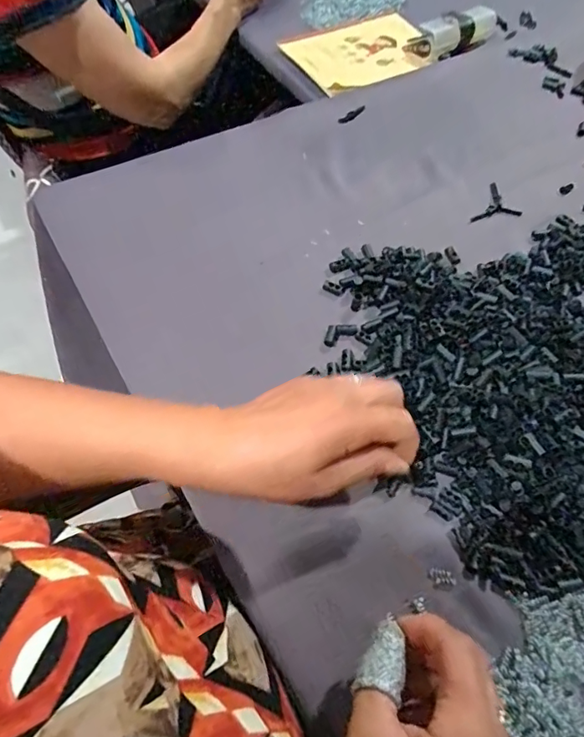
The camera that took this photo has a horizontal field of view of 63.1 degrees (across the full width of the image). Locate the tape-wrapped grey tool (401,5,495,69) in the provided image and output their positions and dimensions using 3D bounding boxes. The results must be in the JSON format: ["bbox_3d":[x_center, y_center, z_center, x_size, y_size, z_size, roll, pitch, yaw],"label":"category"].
[{"bbox_3d":[0.235,-0.476,0.676,0.180,0.033,0.053,-33,66,-20],"label":"tape-wrapped grey tool"}]

